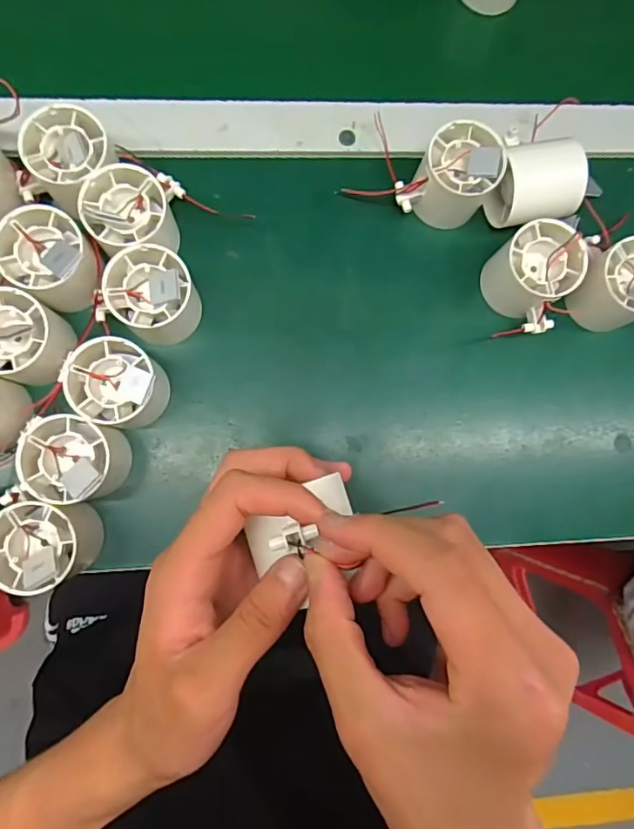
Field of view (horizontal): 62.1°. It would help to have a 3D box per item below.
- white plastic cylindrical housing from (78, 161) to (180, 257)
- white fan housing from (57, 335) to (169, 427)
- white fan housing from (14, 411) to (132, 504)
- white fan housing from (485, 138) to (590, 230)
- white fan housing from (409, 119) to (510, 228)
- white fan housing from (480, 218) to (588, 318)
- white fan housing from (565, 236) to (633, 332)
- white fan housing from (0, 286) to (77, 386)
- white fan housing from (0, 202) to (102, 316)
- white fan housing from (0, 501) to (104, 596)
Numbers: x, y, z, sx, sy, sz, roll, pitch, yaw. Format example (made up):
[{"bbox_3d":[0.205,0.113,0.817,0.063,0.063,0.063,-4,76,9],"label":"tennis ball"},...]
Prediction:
[{"bbox_3d":[-0.125,-0.133,0.358,0.052,0.047,0.057,1,85,-5],"label":"white plastic cylindrical housing"},{"bbox_3d":[-0.130,-0.019,0.347,0.053,0.055,0.052,1,85,-5],"label":"white fan housing"},{"bbox_3d":[-0.154,0.029,0.340,0.052,0.058,0.052,1,85,-5],"label":"white fan housing"},{"bbox_3d":[0.156,-0.166,0.383,0.059,0.052,0.056,-9,85,-6],"label":"white fan housing"},{"bbox_3d":[0.100,-0.171,0.382,0.053,0.049,0.053,1,85,-5],"label":"white fan housing"},{"bbox_3d":[0.152,-0.103,0.377,0.050,0.051,0.053,1,85,-5],"label":"white fan housing"},{"bbox_3d":[0.219,-0.093,0.382,0.051,0.053,0.053,1,85,-5],"label":"white fan housing"},{"bbox_3d":[-0.198,-0.050,0.357,0.048,0.069,0.053,18,83,-3],"label":"white fan housing"},{"bbox_3d":[-0.176,-0.103,0.350,0.054,0.052,0.053,1,85,-5],"label":"white fan housing"},{"bbox_3d":[-0.172,0.081,0.336,0.050,0.059,0.052,-7,85,-6],"label":"white fan housing"}]

